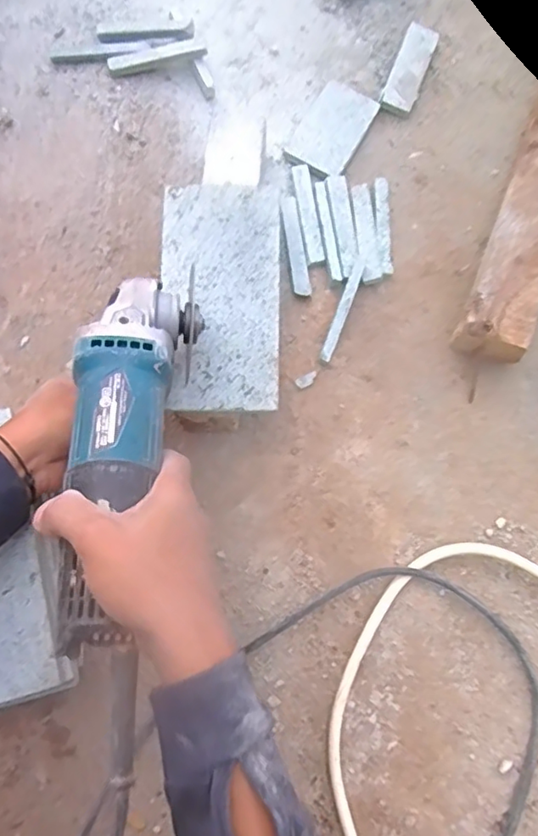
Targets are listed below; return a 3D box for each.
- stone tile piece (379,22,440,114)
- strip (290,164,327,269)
[{"bbox_3d":[0.143,-0.355,0.587,0.033,0.016,0.099,20,77,4],"label":"stone tile piece"},{"bbox_3d":[0.036,-0.194,0.549,0.017,0.010,0.103,-9,77,-3],"label":"strip"}]

